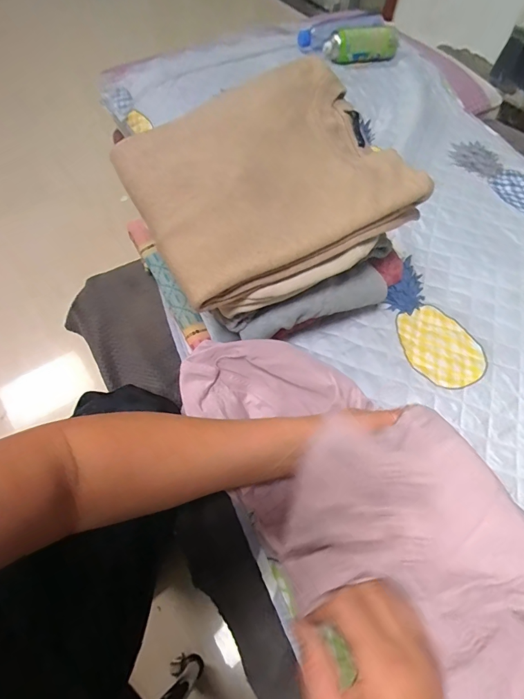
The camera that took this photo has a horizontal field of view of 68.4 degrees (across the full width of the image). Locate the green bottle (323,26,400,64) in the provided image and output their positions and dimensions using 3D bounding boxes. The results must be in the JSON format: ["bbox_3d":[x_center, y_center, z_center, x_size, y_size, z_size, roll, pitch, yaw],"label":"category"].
[{"bbox_3d":[0.265,-0.798,1.014,0.201,0.065,0.057,-8,61,-8],"label":"green bottle"}]

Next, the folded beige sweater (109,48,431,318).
[{"bbox_3d":[0.002,-0.217,0.456,0.308,0.054,0.268,-28,69,-7],"label":"folded beige sweater"}]

